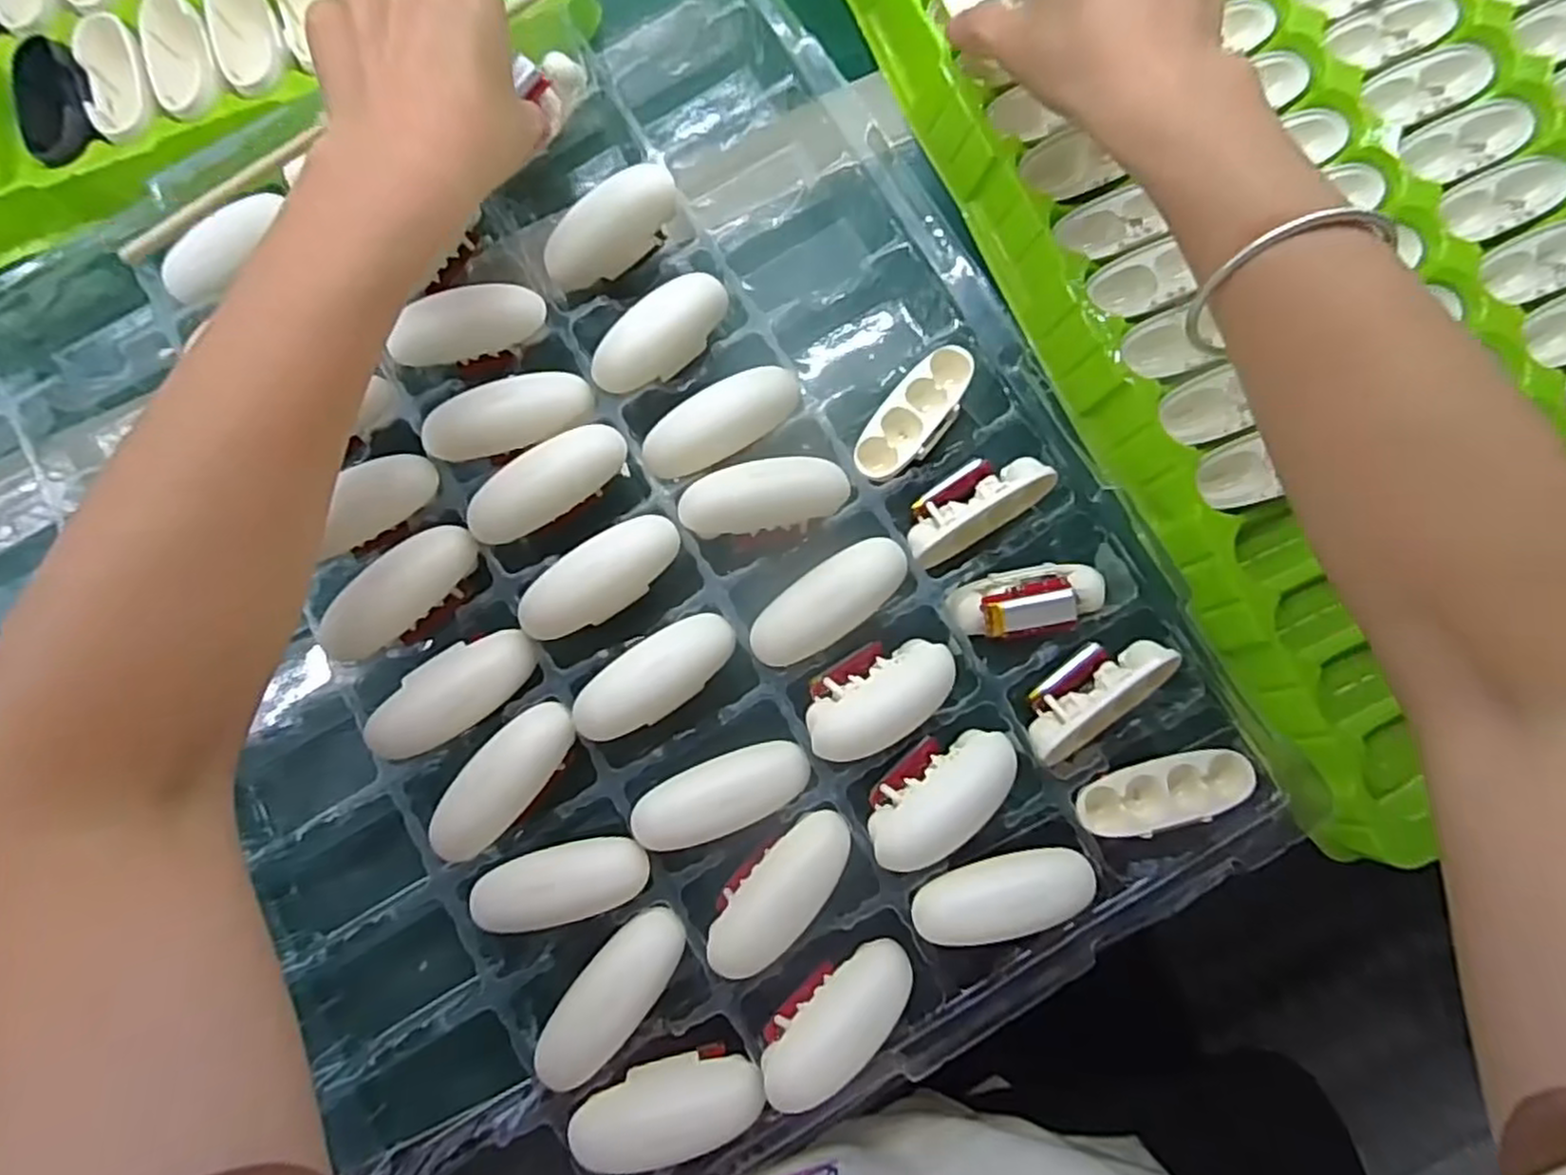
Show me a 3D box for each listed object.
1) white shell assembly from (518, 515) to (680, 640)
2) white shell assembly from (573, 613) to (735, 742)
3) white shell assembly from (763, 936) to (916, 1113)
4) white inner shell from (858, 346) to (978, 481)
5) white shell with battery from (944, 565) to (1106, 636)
[{"bbox_3d":[-0.070,-0.004,0.283,0.066,0.013,0.026,-36,82,-5],"label":"white shell assembly"},{"bbox_3d":[-0.048,0.033,0.282,0.067,0.011,0.028,-34,79,-28],"label":"white shell assembly"},{"bbox_3d":[0.018,0.155,0.264,0.064,0.024,0.027,-32,79,-29],"label":"white shell assembly"},{"bbox_3d":[0.055,-0.070,0.306,0.026,0.015,0.063,37,83,6],"label":"white inner shell"},{"bbox_3d":[0.098,0.005,0.291,0.060,0.015,0.028,-11,81,-1],"label":"white shell with battery"}]

